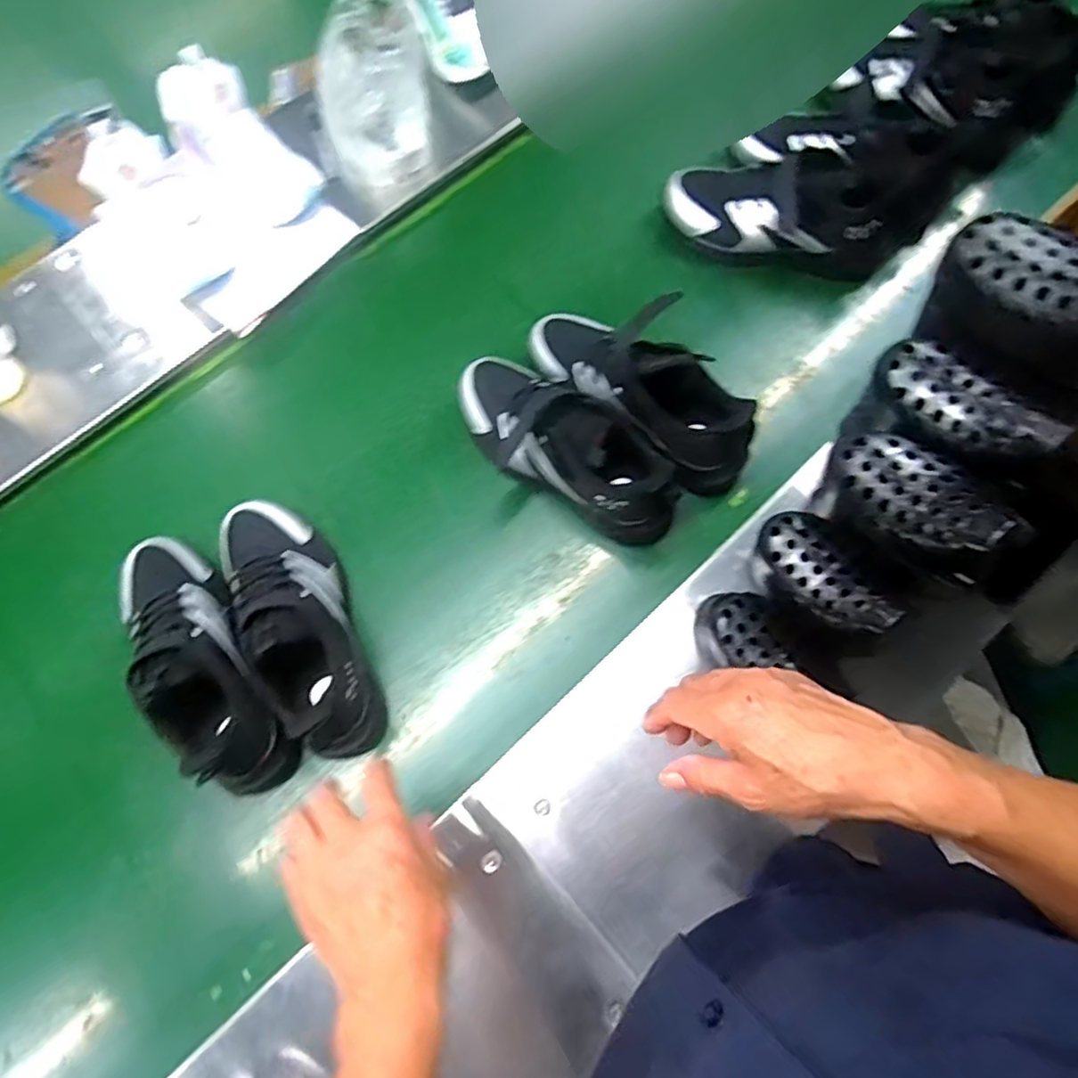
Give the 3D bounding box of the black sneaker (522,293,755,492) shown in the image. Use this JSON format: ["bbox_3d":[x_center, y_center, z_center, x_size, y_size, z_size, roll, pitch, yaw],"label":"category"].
[{"bbox_3d":[0.097,-0.159,0.675,0.260,0.103,0.086,42,77,13],"label":"black sneaker"}]

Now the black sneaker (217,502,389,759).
[{"bbox_3d":[-0.224,0.073,0.629,0.092,0.126,0.260,-32,73,-8],"label":"black sneaker"}]

